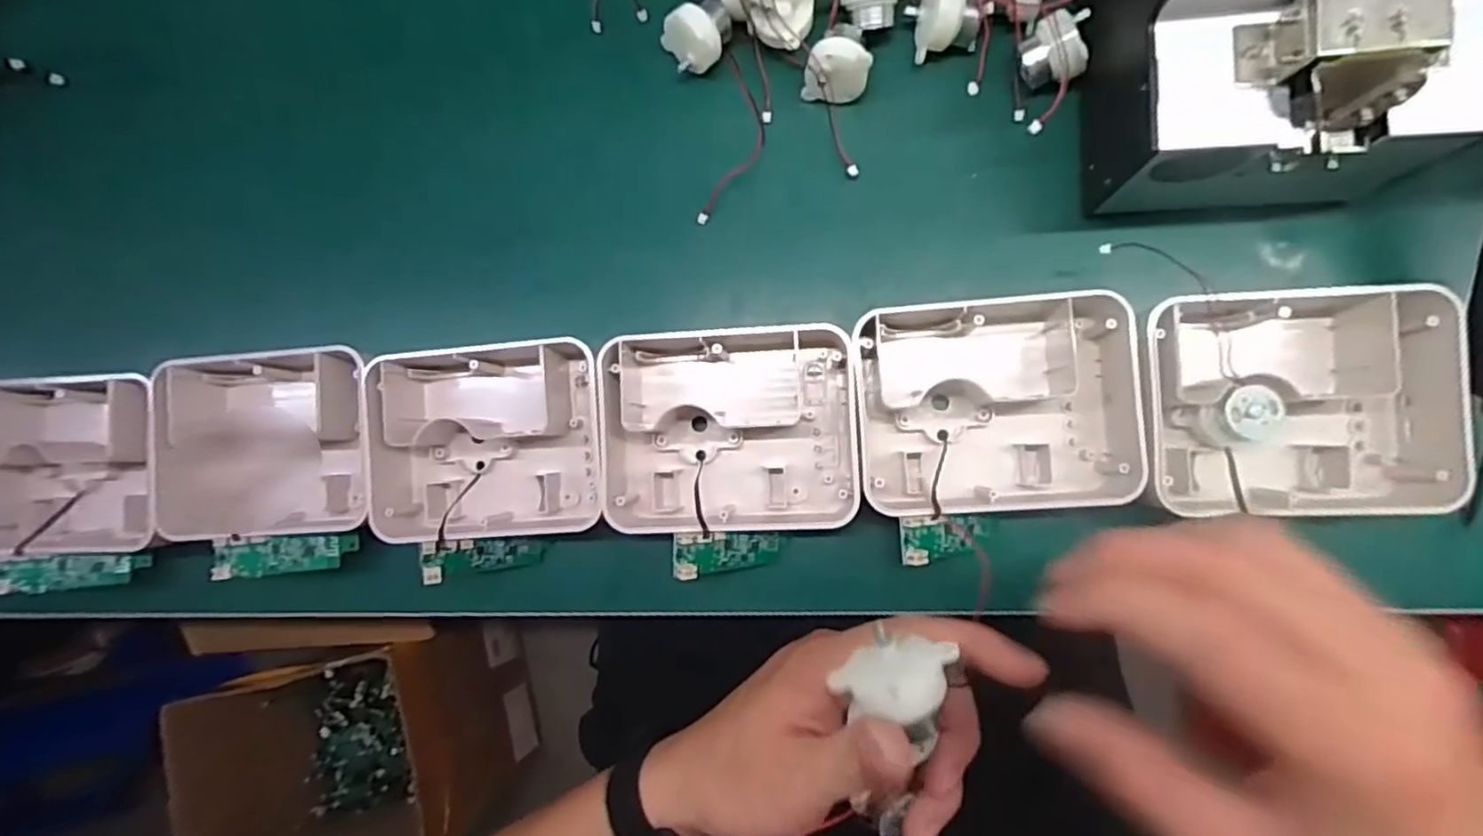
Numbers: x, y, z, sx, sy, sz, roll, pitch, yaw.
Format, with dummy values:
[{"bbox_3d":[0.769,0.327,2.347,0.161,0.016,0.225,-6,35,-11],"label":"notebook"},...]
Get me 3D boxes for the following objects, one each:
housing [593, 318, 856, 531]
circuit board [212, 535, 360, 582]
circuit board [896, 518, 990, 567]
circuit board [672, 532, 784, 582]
[{"bbox_3d":[-0.006,0.007,0.351,0.129,0.039,0.104,1,83,7],"label":"housing"},{"bbox_3d":[-0.250,0.075,0.375,0.068,0.009,0.022,-3,95,-16],"label":"circuit board"},{"bbox_3d":[0.100,0.057,0.328,0.055,0.009,0.021,0,86,-33],"label":"circuit board"},{"bbox_3d":[-0.005,0.069,0.348,0.063,0.008,0.022,3,86,-35],"label":"circuit board"}]

